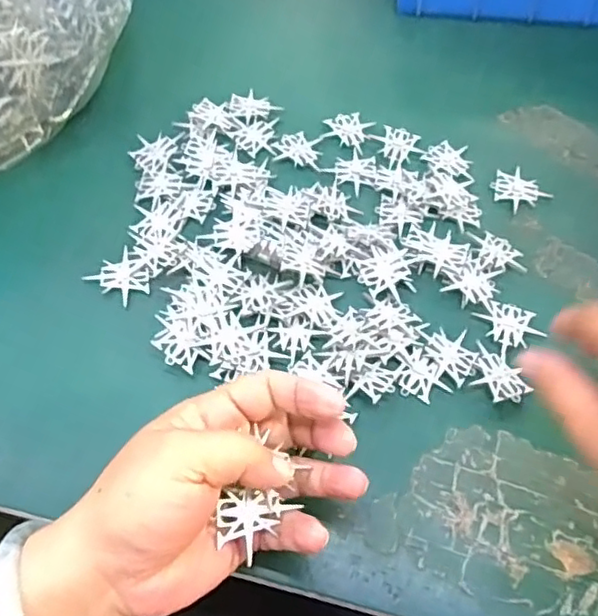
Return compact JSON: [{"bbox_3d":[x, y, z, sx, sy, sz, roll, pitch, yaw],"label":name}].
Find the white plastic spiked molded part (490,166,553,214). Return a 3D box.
[{"bbox_3d":[0.150,-0.082,0.415,0.036,0.004,0.035,1,63,-2],"label":"white plastic spiked molded part"}]

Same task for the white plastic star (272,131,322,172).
[{"bbox_3d":[0.000,-0.113,0.423,0.034,0.004,0.030,11,63,4],"label":"white plastic star"}]

